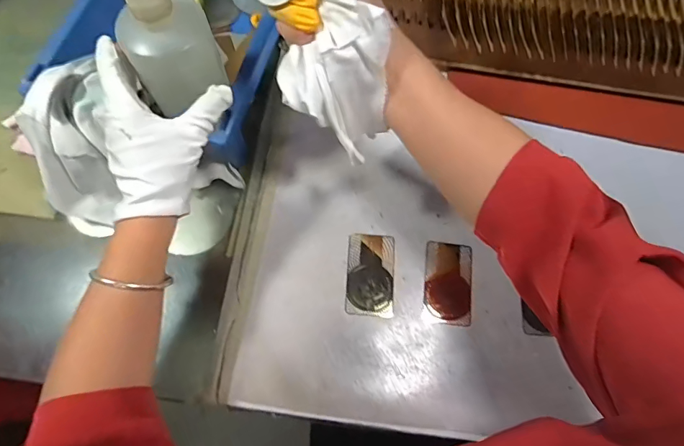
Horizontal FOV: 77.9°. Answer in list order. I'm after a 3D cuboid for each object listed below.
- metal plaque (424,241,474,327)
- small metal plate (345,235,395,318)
[{"bbox_3d":[0.112,0.062,0.443,0.048,0.004,0.085,8,70,1],"label":"metal plaque"},{"bbox_3d":[0.030,0.052,0.438,0.047,0.004,0.086,4,70,-1],"label":"small metal plate"}]

